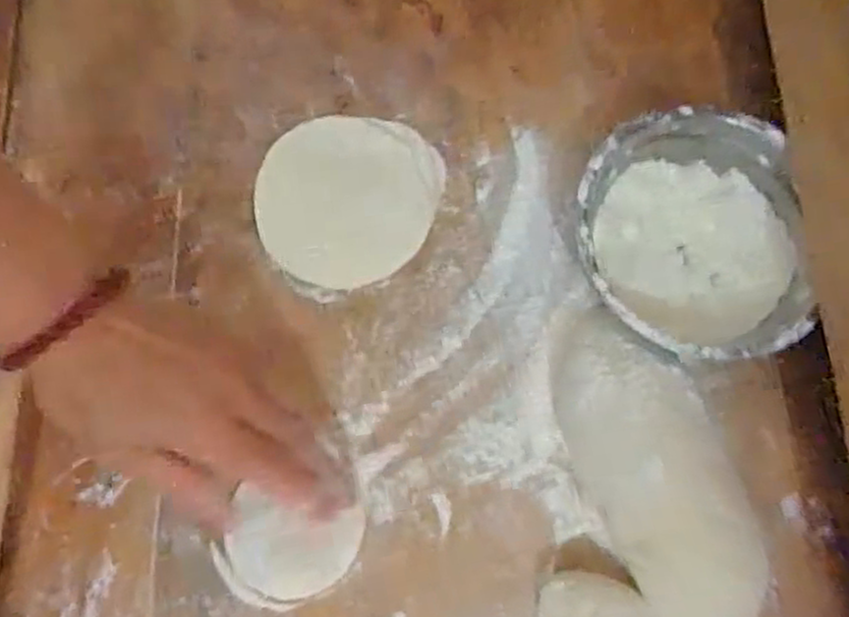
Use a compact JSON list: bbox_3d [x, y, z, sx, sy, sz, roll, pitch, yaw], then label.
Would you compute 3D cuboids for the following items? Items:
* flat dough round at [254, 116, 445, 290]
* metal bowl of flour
[{"bbox_3d":[-0.048,-0.067,0.469,0.107,0.009,0.107,1,74,-2],"label":"flat dough round"},{"bbox_3d":[0.154,-0.038,0.446,0.135,0.050,0.143,1,74,-2],"label":"metal bowl of flour"}]

